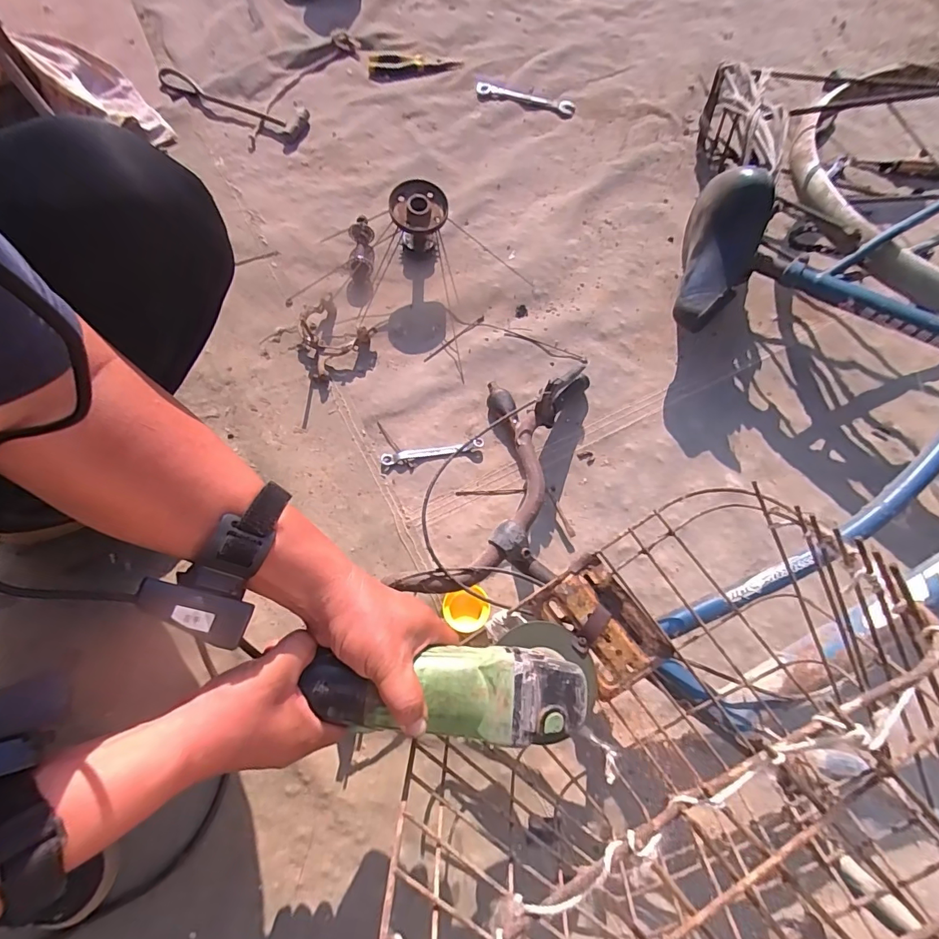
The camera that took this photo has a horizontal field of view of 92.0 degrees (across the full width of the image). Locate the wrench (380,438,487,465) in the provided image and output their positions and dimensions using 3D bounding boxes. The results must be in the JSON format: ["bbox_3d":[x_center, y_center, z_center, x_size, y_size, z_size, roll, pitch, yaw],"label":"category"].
[{"bbox_3d":[-0.051,-0.024,0.632,0.142,0.010,0.015,-9,69,-6],"label":"wrench"}]

